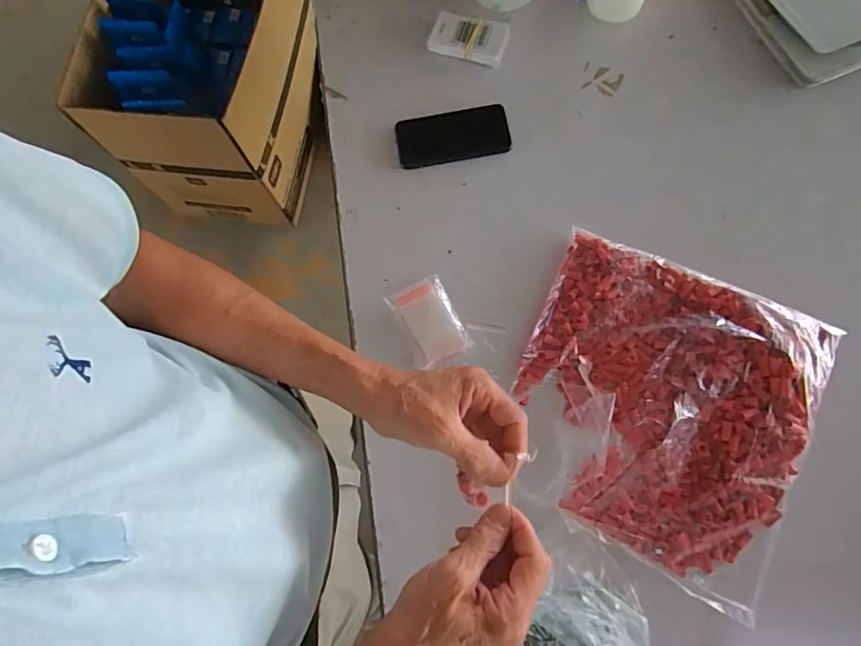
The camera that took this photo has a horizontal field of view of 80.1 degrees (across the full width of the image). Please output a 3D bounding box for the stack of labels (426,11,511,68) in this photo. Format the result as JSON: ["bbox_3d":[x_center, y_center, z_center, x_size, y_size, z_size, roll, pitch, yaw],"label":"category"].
[{"bbox_3d":[0.057,-0.426,0.764,0.113,0.015,0.071,15,76,9],"label":"stack of labels"}]

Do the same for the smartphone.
[{"bbox_3d":[0.032,-0.265,0.731,0.156,0.011,0.080,-10,73,2],"label":"smartphone"}]

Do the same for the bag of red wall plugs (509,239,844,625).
[{"bbox_3d":[0.269,0.092,0.586,0.321,0.039,0.339,23,77,11],"label":"bag of red wall plugs"}]

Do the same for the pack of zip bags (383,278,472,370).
[{"bbox_3d":[-0.001,-0.002,0.656,0.069,0.021,0.110,-26,74,-3],"label":"pack of zip bags"}]

